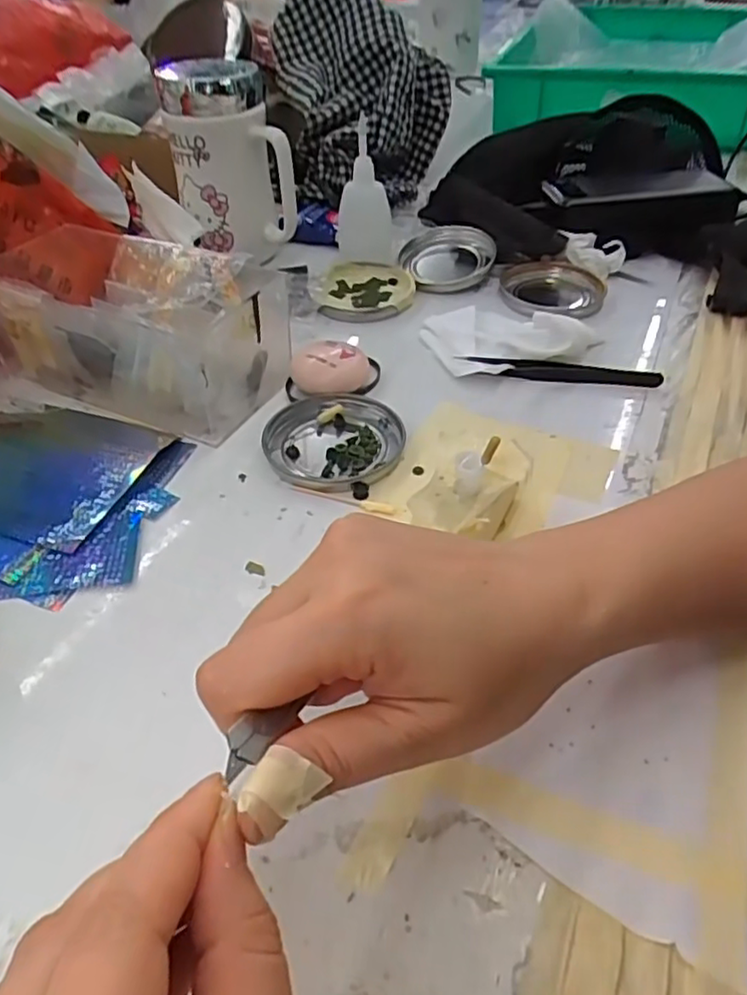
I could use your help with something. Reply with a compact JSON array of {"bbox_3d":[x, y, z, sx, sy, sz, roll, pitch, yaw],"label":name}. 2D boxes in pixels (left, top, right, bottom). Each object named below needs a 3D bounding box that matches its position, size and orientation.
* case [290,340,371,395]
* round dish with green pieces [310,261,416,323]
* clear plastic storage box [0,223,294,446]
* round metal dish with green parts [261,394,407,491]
[{"bbox_3d":[-0.029,-0.081,0.419,0.046,0.025,0.040,11,44,12],"label":"case"},{"bbox_3d":[-0.009,-0.161,0.513,0.076,0.011,0.077,-5,43,-4],"label":"round dish with green pieces"},{"bbox_3d":[-0.150,-0.108,0.416,0.182,0.070,0.101,20,47,20],"label":"clear plastic storage box"},{"bbox_3d":[-0.023,-0.033,0.381,0.078,0.009,0.075,0,43,0],"label":"round metal dish with green parts"}]

